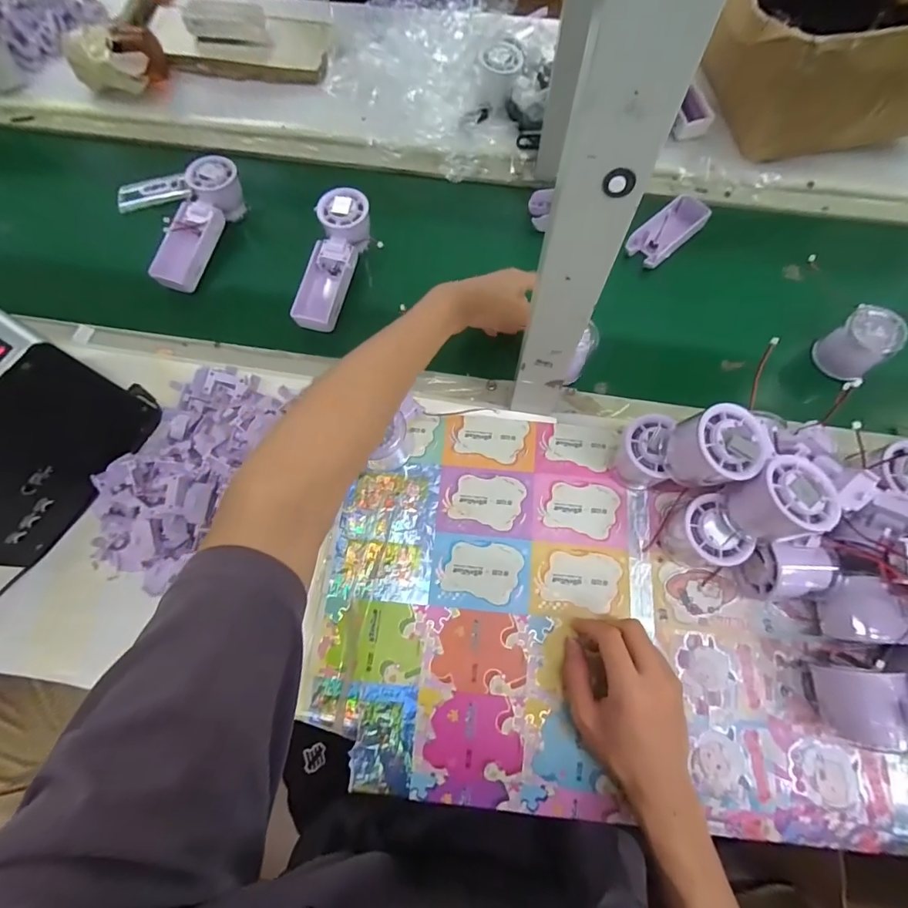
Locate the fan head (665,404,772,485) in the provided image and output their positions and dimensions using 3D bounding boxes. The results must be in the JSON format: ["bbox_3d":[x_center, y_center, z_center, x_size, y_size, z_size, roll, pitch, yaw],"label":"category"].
[{"bbox_3d":[0.212,-0.004,0.358,0.058,0.056,0.054,0,70,1],"label":"fan head"}]

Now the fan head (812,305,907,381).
[{"bbox_3d":[0.432,-0.117,0.475,0.055,0.059,0.054,-38,74,-12],"label":"fan head"}]

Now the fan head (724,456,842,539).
[{"bbox_3d":[0.258,0.037,0.350,0.055,0.059,0.056,0,70,1],"label":"fan head"}]

